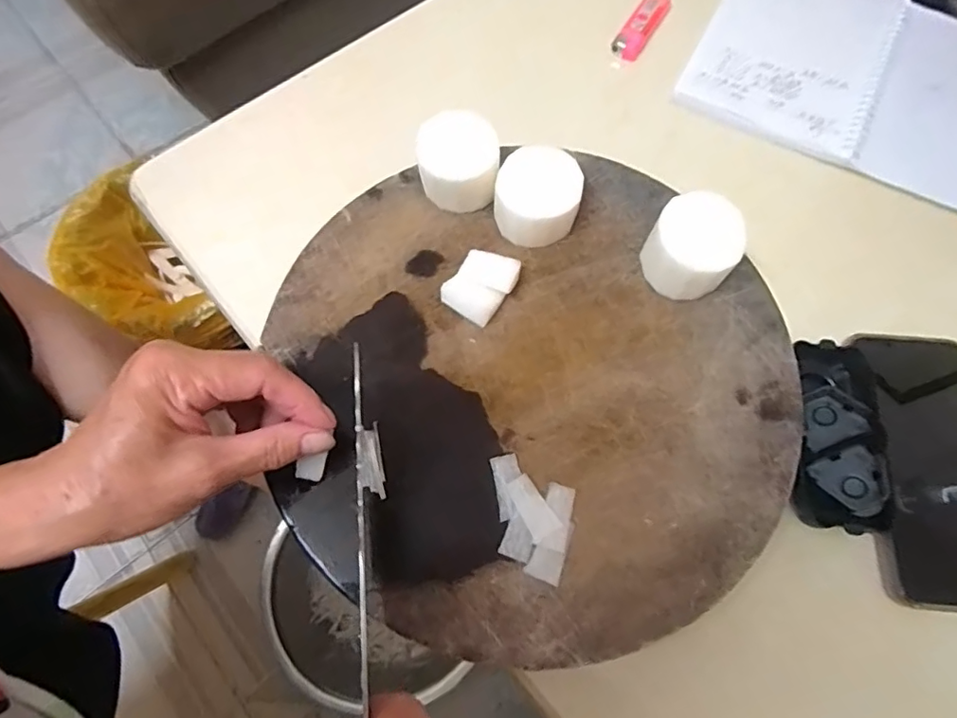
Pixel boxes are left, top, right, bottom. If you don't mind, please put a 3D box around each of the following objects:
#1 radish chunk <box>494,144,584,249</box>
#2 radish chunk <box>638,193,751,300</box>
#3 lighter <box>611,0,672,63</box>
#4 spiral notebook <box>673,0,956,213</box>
[{"bbox_3d":[0.037,-0.097,0.334,0.049,0.042,0.050,0,70,0],"label":"radish chunk"},{"bbox_3d":[0.126,-0.065,0.320,0.050,0.036,0.049,0,70,0],"label":"radish chunk"},{"bbox_3d":[0.141,-0.287,0.467,0.024,0.010,0.077,30,72,10],"label":"lighter"},{"bbox_3d":[0.330,-0.235,0.445,0.281,0.008,0.213,26,72,9],"label":"spiral notebook"}]

